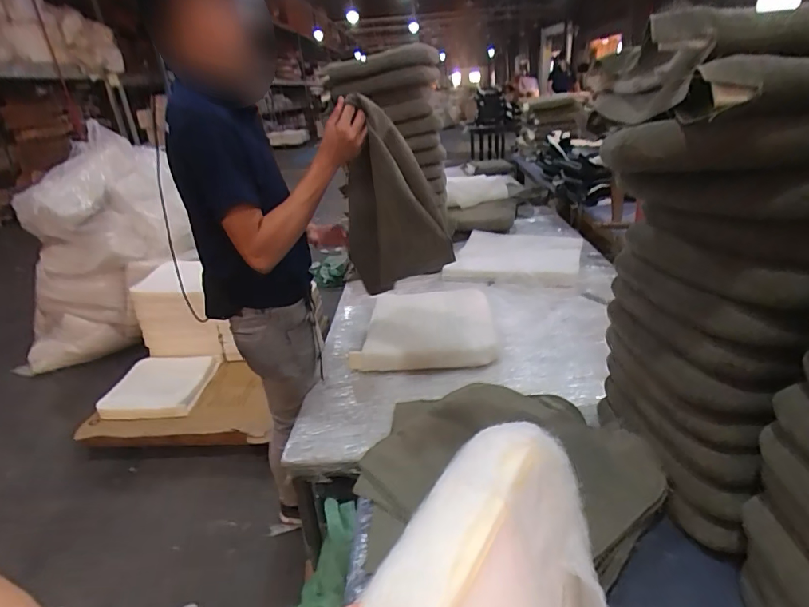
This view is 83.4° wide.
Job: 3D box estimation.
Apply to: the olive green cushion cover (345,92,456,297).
[{"bbox_3d":[-0.021,-0.242,1.113,0.208,0.437,0.163,-16,28,-24],"label":"olive green cushion cover"}]

